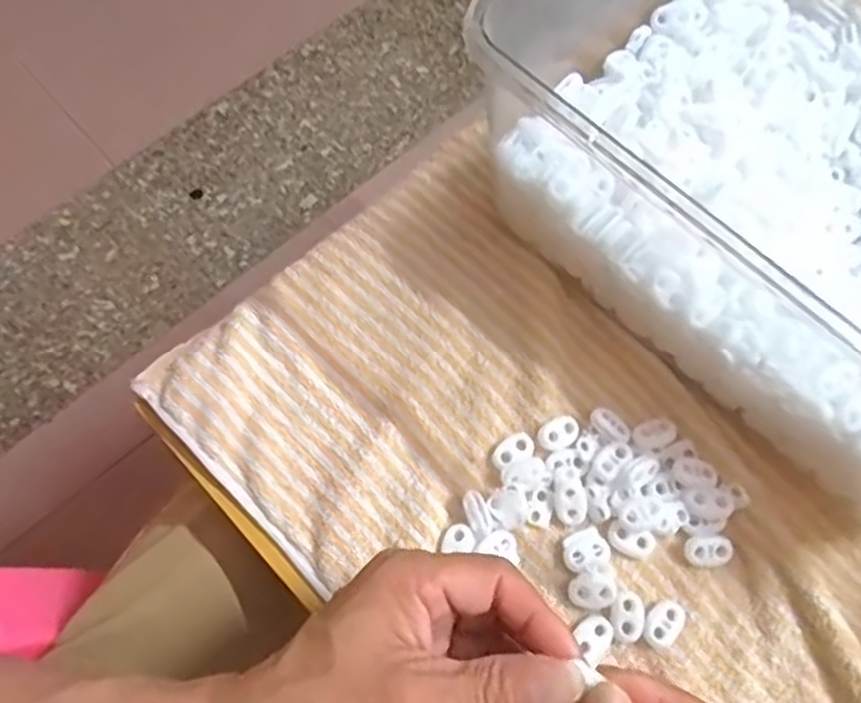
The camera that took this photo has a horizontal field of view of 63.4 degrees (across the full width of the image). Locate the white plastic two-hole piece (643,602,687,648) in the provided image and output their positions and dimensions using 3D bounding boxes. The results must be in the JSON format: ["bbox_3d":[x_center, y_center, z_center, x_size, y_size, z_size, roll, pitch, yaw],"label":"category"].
[{"bbox_3d":[0.110,0.128,0.327,0.023,0.006,0.016,-39,77,-14],"label":"white plastic two-hole piece"}]

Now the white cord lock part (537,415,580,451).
[{"bbox_3d":[0.065,0.041,0.351,0.022,0.004,0.014,-26,74,-11],"label":"white cord lock part"}]

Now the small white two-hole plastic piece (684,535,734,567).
[{"bbox_3d":[0.135,0.097,0.336,0.023,0.007,0.013,-4,72,-4],"label":"small white two-hole plastic piece"}]

